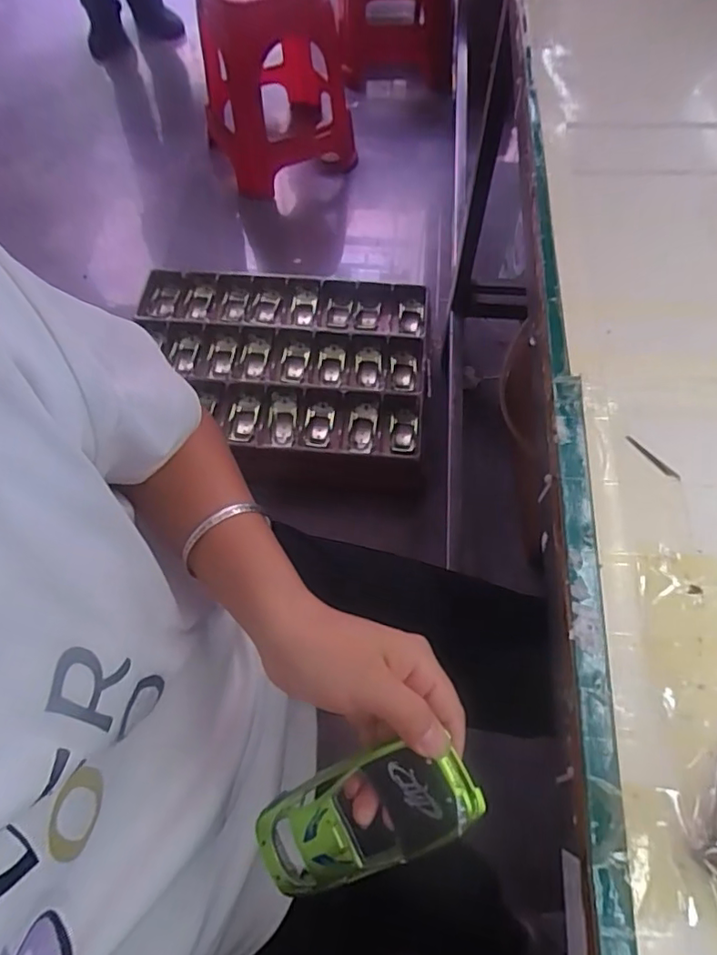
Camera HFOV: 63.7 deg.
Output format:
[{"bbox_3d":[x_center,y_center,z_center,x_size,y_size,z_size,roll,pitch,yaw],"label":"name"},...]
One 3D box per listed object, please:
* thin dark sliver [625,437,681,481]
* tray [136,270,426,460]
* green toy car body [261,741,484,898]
[{"bbox_3d":[0.188,-0.012,0.369,0.006,0.004,0.041,-39,69,-17],"label":"thin dark sliver"},{"bbox_3d":[-0.154,-0.267,1.260,0.616,0.079,0.446,9,64,6],"label":"tray"},{"bbox_3d":[-0.003,0.174,0.293,0.128,0.026,0.051,-31,62,20],"label":"green toy car body"}]

